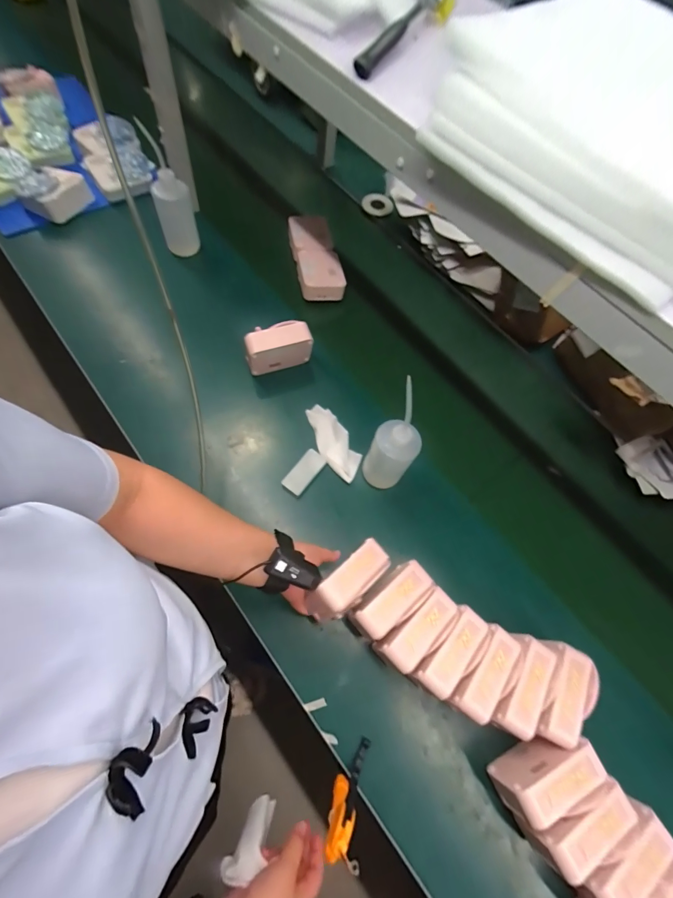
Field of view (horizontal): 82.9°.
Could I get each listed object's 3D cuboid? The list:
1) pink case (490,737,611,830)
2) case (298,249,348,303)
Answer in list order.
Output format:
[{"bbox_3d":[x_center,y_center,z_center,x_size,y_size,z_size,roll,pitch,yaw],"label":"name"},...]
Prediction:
[{"bbox_3d":[0.286,0.451,0.534,0.128,0.105,0.053,-22,70,-17],"label":"pink case"},{"bbox_3d":[-0.039,-0.412,0.917,0.104,0.052,0.134,-5,66,-10],"label":"case"}]

